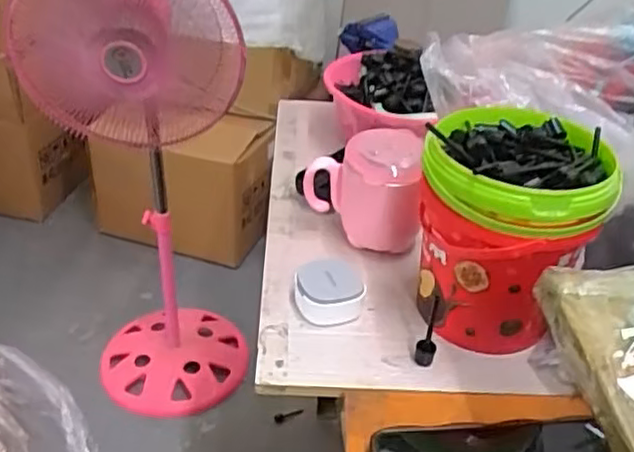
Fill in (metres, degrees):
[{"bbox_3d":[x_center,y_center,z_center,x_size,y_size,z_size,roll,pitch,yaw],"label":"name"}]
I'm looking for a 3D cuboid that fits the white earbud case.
[{"bbox_3d":[0.010,0.052,0.557,0.055,0.028,0.061,2,35,-2],"label":"white earbud case"}]

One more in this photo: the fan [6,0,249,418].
[{"bbox_3d":[-0.304,-0.051,1.214,0.331,0.855,0.279,-8,36,-17],"label":"fan"}]

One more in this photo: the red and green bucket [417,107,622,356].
[{"bbox_3d":[0.143,0.009,0.518,0.123,0.159,0.114,2,35,-2],"label":"red and green bucket"}]

